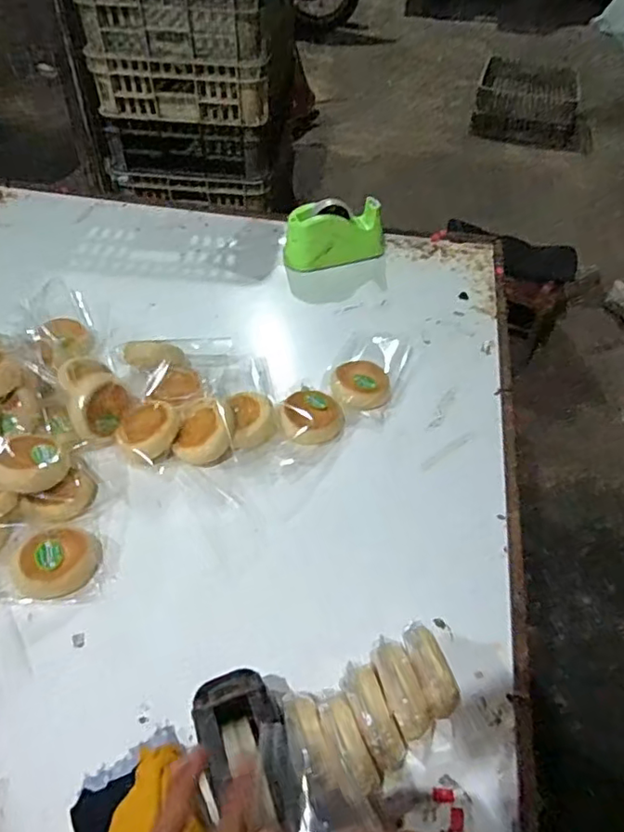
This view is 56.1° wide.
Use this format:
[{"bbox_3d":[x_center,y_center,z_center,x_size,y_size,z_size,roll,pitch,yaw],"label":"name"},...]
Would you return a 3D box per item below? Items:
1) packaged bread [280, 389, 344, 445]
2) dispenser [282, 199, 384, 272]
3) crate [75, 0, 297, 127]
[{"bbox_3d":[0.001,-0.003,0.864,0.096,0.040,0.089,-6,49,-7],"label":"packaged bread"},{"bbox_3d":[0.047,-0.362,1.178,0.206,0.113,0.078,-11,49,-11],"label":"dispenser"},{"bbox_3d":[-0.263,-0.983,1.463,0.385,0.251,0.575,6,47,3],"label":"crate"}]

